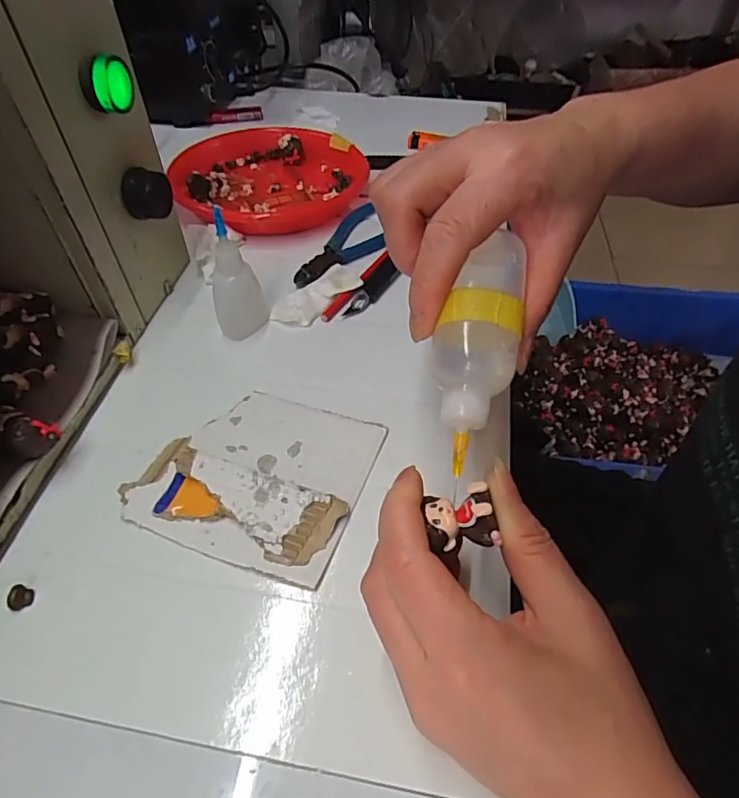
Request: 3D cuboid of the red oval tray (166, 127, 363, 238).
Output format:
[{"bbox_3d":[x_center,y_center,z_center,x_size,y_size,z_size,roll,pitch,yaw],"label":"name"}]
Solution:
[{"bbox_3d":[-0.087,-0.212,0.492,0.171,0.027,0.165,-28,57,-22],"label":"red oval tray"}]

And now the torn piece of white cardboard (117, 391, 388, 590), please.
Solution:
[{"bbox_3d":[-0.062,0.038,0.290,0.113,0.012,0.105,17,52,12],"label":"torn piece of white cardboard"}]

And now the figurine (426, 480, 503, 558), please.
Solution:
[{"bbox_3d":[0.036,0.047,0.205,0.024,0.017,0.024,-2,51,-3],"label":"figurine"}]

